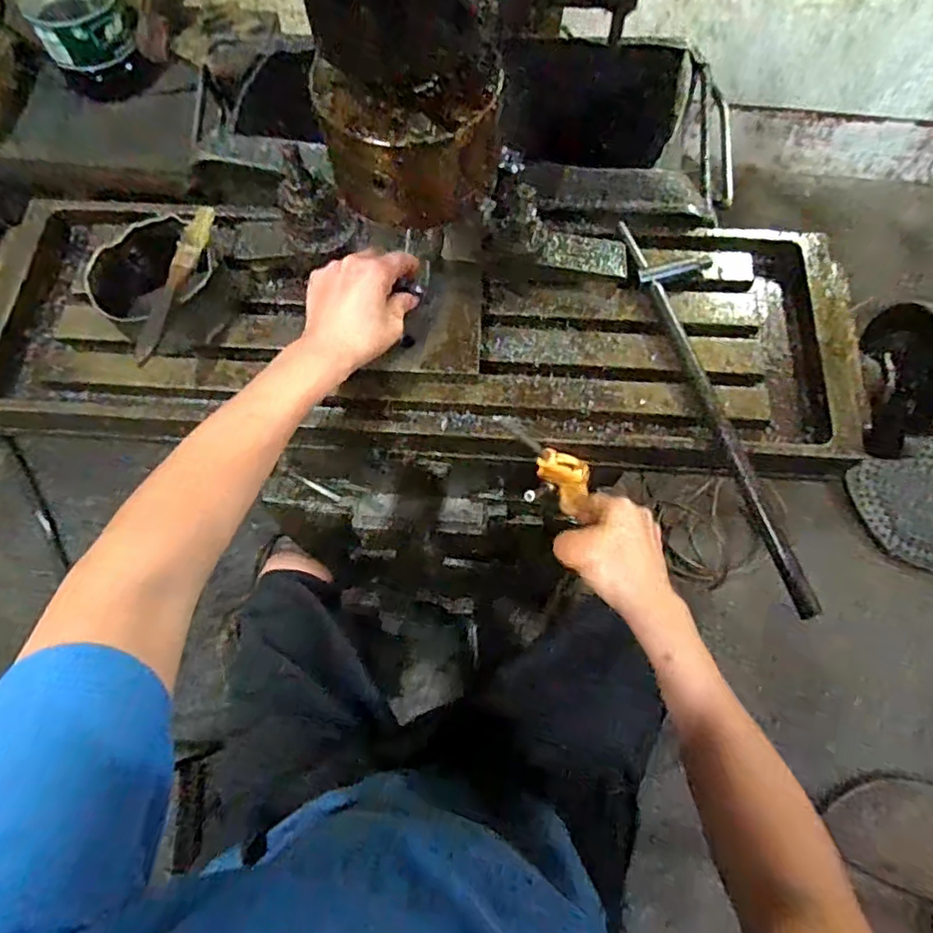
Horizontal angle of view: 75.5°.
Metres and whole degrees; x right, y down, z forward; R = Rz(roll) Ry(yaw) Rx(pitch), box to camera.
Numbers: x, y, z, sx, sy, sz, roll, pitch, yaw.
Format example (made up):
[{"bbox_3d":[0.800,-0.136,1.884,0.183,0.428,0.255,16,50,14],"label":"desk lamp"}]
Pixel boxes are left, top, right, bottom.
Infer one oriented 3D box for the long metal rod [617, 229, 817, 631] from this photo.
[{"bbox_3d":[0.227,-0.062,0.518,0.067,0.023,0.372,-14,70,-6],"label":"long metal rod"}]

